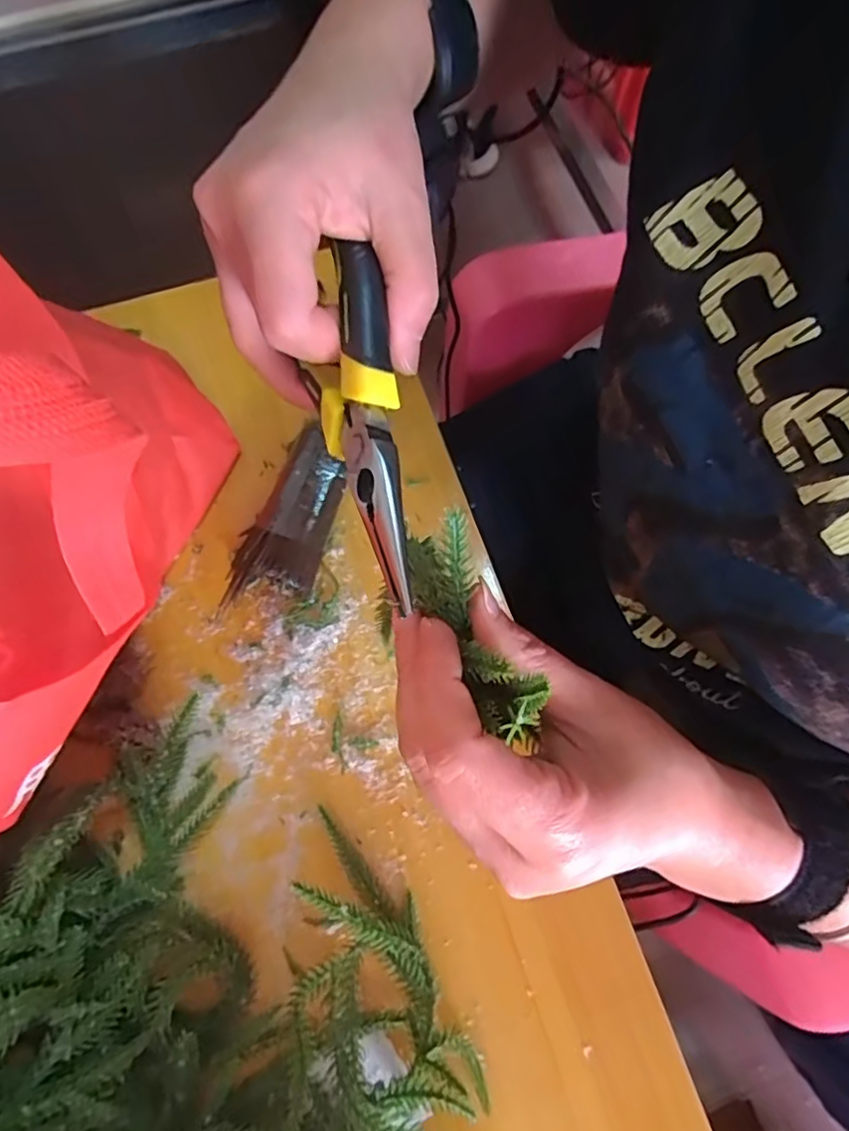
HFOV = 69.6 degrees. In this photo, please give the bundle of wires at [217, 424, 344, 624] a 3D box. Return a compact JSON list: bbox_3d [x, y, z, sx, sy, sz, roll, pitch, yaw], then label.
[{"bbox_3d":[-0.080,-0.026,0.361,0.048,0.022,0.111,14,73,5],"label":"bundle of wires"}]

